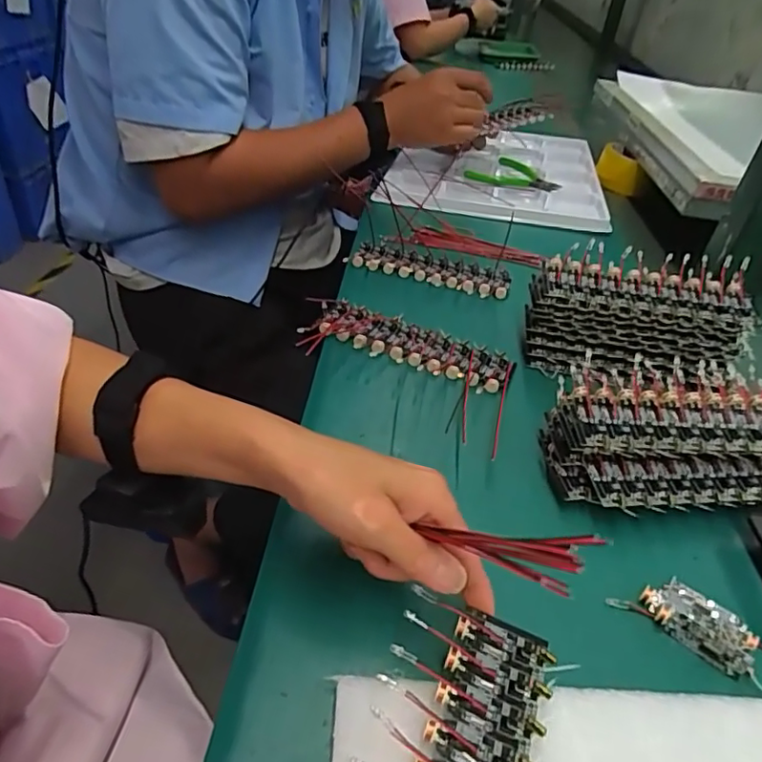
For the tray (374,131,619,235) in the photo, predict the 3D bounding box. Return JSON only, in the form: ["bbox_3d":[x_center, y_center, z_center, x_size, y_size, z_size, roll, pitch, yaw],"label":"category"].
[{"bbox_3d":[0.166,-0.305,0.798,0.282,0.030,0.355,12,39,6],"label":"tray"}]

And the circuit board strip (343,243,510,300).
[{"bbox_3d":[0.048,-0.112,0.554,0.154,0.013,0.058,17,40,12],"label":"circuit board strip"}]

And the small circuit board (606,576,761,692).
[{"bbox_3d":[0.167,0.127,0.288,0.086,0.015,0.031,29,44,24],"label":"small circuit board"}]

